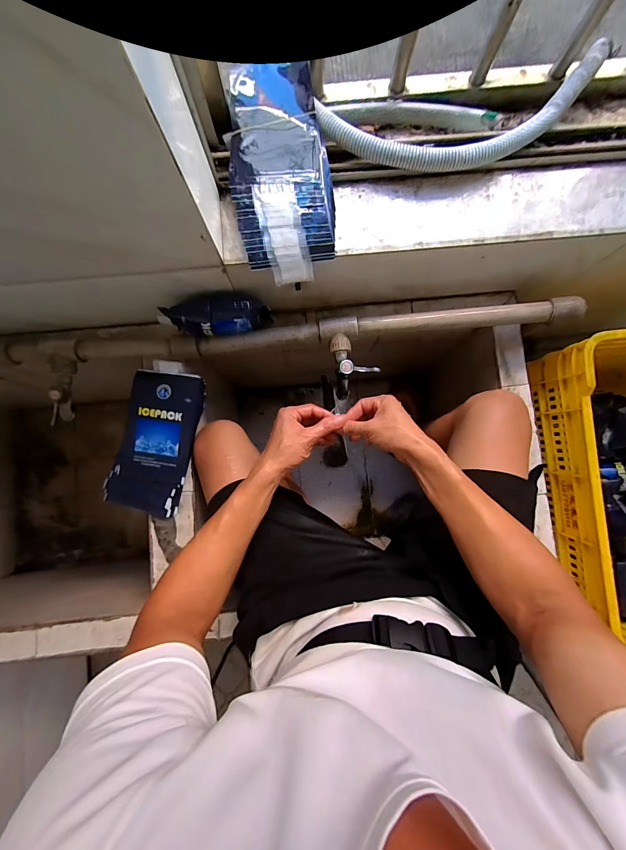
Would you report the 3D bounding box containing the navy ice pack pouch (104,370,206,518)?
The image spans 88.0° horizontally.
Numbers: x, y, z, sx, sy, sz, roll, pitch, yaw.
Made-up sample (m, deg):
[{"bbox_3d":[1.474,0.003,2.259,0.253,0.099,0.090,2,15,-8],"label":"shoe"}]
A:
[{"bbox_3d":[-0.276,0.029,0.568,0.127,0.021,0.243,13,86,0],"label":"navy ice pack pouch"}]

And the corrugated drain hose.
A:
[{"bbox_3d":[0.214,-0.413,0.446,0.404,0.042,0.132,-13,86,-2],"label":"corrugated drain hose"}]

